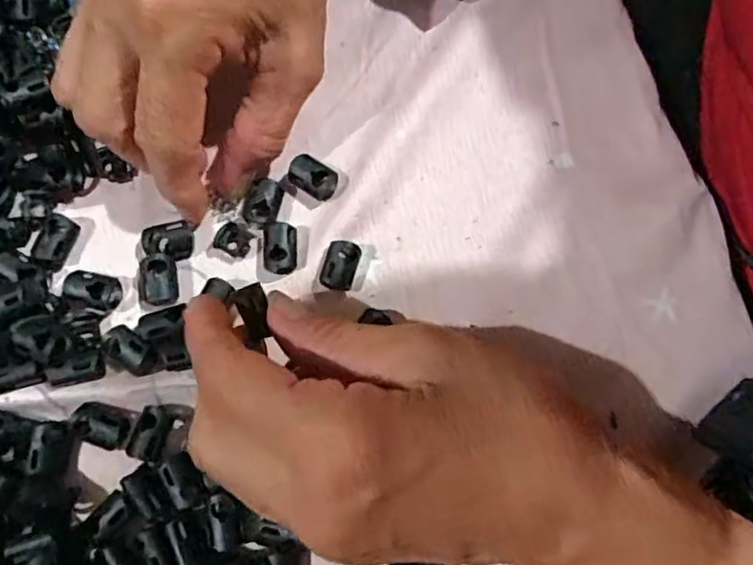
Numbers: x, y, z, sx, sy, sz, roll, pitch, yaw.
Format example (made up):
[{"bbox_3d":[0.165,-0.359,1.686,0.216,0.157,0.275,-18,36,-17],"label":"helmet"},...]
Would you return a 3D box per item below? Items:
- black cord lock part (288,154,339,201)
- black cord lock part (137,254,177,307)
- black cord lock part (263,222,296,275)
[{"bbox_3d":[-0.027,-0.044,0.264,0.020,0.010,0.013,31,78,5],"label":"black cord lock part"},{"bbox_3d":[-0.089,-0.001,0.251,0.015,0.007,0.020,-7,77,-3],"label":"black cord lock part"},{"bbox_3d":[-0.040,-0.014,0.257,0.013,0.009,0.020,2,77,-1],"label":"black cord lock part"}]

